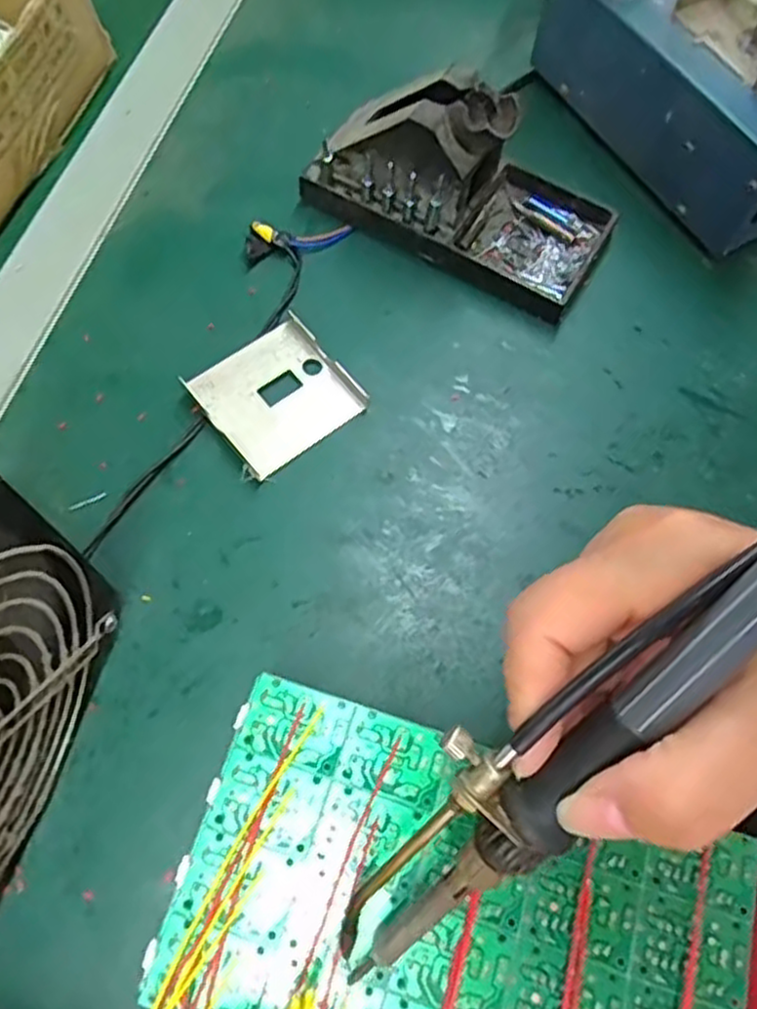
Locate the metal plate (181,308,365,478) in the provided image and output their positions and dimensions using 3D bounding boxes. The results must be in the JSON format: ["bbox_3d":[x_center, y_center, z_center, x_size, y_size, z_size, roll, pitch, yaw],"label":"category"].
[{"bbox_3d":[-0.050,-0.055,0.366,0.070,0.011,0.063,-38,73,-18],"label":"metal plate"}]

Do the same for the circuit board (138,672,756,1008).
[{"bbox_3d":[0.026,0.130,0.232,0.173,0.005,0.098,19,66,5],"label":"circuit board"}]

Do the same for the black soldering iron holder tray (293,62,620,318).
[{"bbox_3d":[0.048,-0.179,0.389,0.158,0.071,0.079,30,67,10],"label":"black soldering iron holder tray"}]

